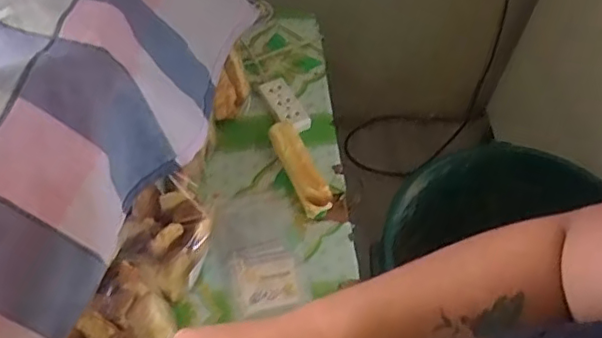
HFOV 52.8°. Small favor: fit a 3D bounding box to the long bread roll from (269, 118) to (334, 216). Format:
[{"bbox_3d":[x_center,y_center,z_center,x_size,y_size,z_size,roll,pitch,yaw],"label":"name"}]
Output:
[{"bbox_3d":[-0.002,-0.006,0.873,0.043,0.049,0.152,-19,59,-18],"label":"long bread roll"}]

